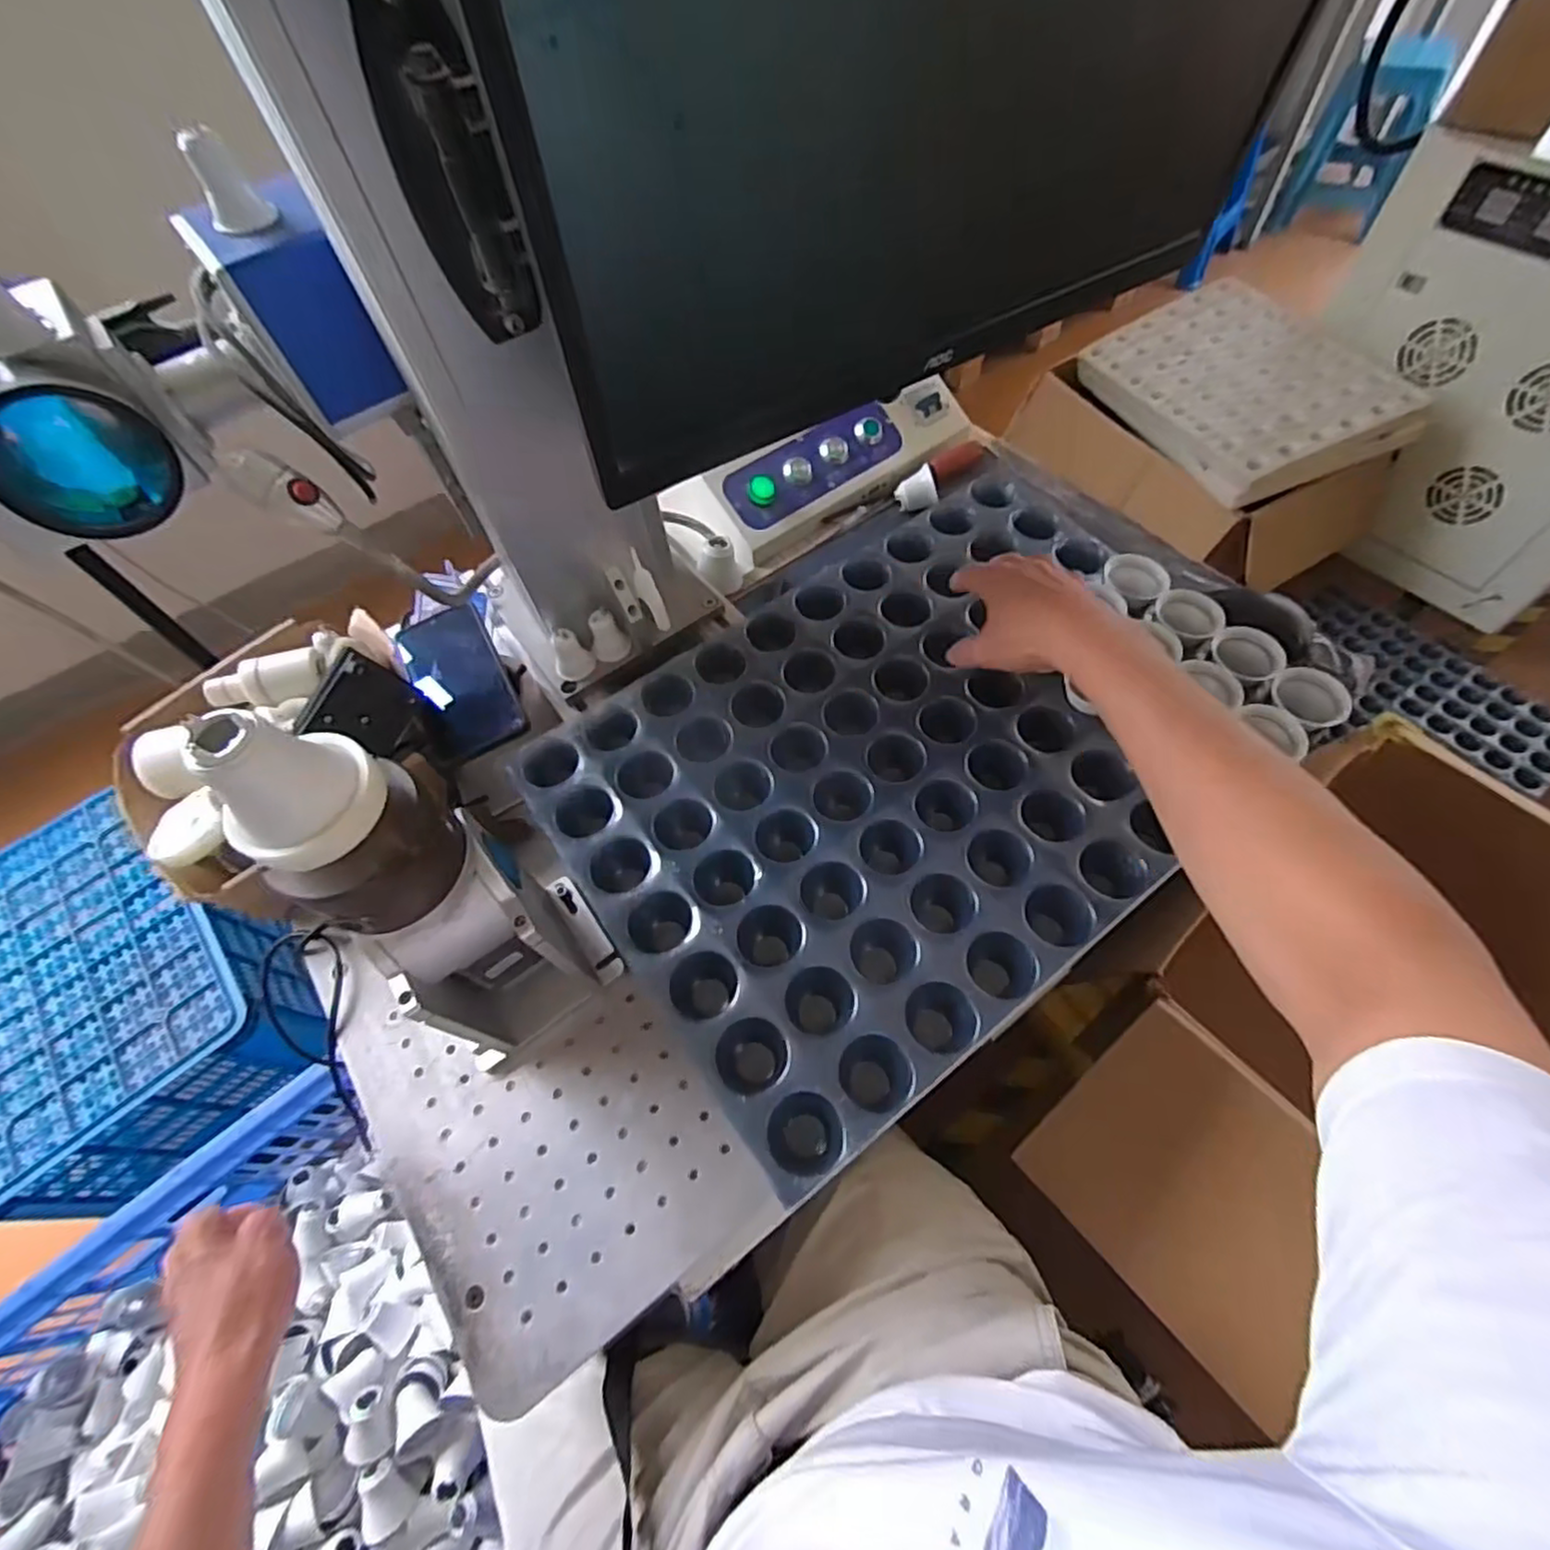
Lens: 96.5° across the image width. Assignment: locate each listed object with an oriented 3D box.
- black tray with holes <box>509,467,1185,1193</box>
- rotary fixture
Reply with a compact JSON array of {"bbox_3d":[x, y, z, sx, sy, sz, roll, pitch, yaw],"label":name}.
[{"bbox_3d":[0.119,-0.030,0.557,0.550,0.046,0.382,-34,63,-15],"label":"black tray with holes"},{"bbox_3d":[-0.191,0.076,0.386,0.083,0.310,0.116,38,69,23],"label":"rotary fixture"}]

